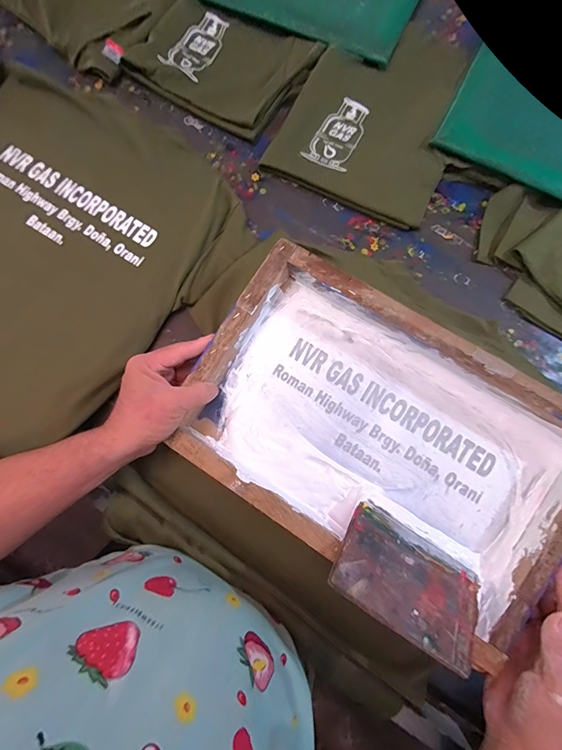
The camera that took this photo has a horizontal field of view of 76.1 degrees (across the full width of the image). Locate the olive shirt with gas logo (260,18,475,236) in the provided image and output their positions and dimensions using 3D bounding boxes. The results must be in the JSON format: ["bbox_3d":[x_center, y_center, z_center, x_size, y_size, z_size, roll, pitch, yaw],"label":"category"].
[{"bbox_3d":[0.155,-0.423,0.561,0.249,0.027,0.340,23,80,4],"label":"olive shirt with gas logo"}]

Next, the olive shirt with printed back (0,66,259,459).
[{"bbox_3d":[-0.322,-0.177,0.494,0.433,0.032,0.485,31,79,3],"label":"olive shirt with printed back"}]

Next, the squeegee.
[{"bbox_3d":[0.128,0.204,0.360,0.142,0.004,0.101,33,47,9],"label":"squeegee"}]

